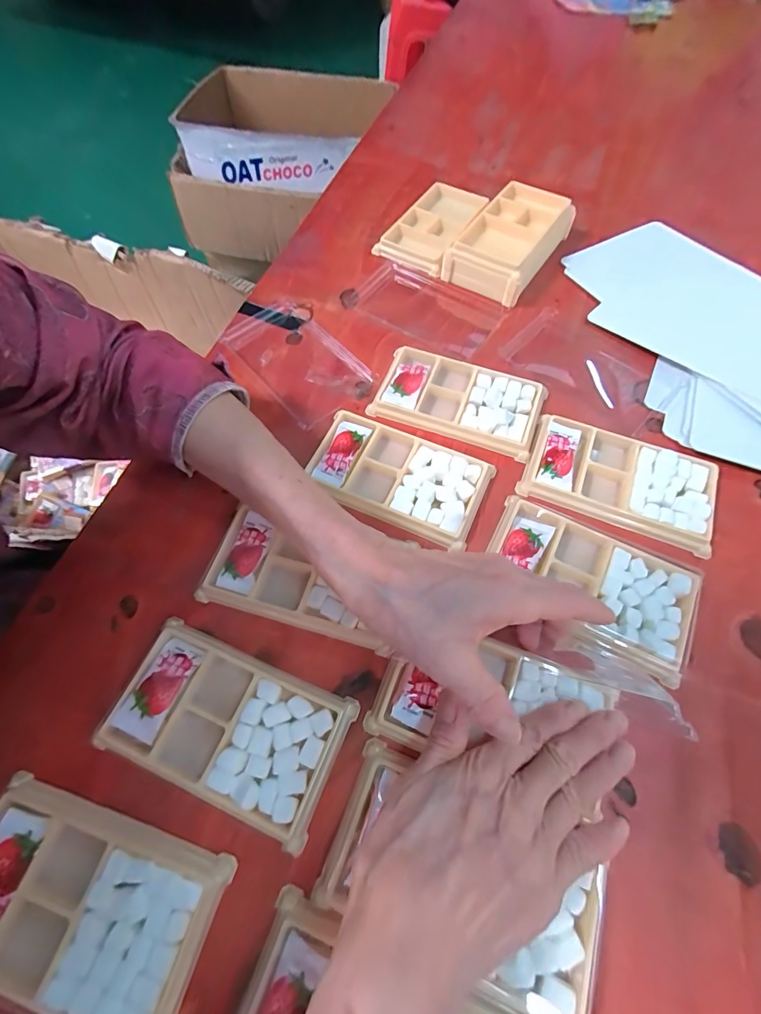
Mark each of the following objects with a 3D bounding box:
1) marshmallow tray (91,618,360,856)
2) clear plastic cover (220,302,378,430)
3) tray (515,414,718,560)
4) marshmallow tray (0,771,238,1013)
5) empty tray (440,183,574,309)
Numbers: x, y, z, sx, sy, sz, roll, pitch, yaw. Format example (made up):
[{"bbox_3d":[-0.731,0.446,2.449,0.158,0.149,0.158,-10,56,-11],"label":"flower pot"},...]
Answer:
[{"bbox_3d":[-0.090,0.128,0.254,0.131,0.014,0.076,20,65,11],"label":"marshmallow tray"},{"bbox_3d":[-0.077,-0.133,0.390,0.079,0.011,0.142,-37,68,-16],"label":"clear plastic cover"},{"bbox_3d":[0.180,-0.022,0.324,0.132,0.012,0.077,21,65,12],"label":"tray"},{"bbox_3d":[-0.151,0.202,0.217,0.130,0.015,0.075,14,64,9],"label":"marshmallow tray"},{"bbox_3d":[0.134,-0.275,0.442,0.086,0.037,0.139,31,68,16],"label":"empty tray"}]

